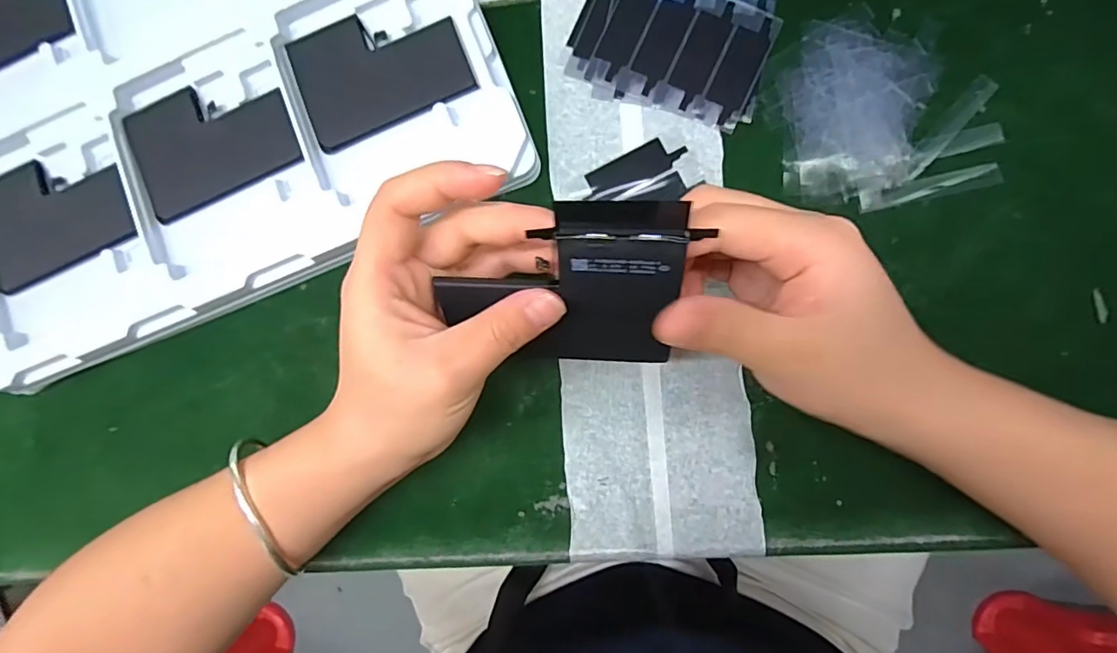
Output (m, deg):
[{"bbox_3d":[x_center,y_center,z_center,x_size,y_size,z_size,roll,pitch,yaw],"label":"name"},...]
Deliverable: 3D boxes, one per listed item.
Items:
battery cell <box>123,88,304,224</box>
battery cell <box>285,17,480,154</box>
[{"bbox_3d":[-0.189,-0.102,0.285,0.094,0.010,0.063,-18,84,4],"label":"battery cell"},{"bbox_3d":[-0.096,-0.139,0.283,0.090,0.004,0.064,-22,86,4],"label":"battery cell"}]

